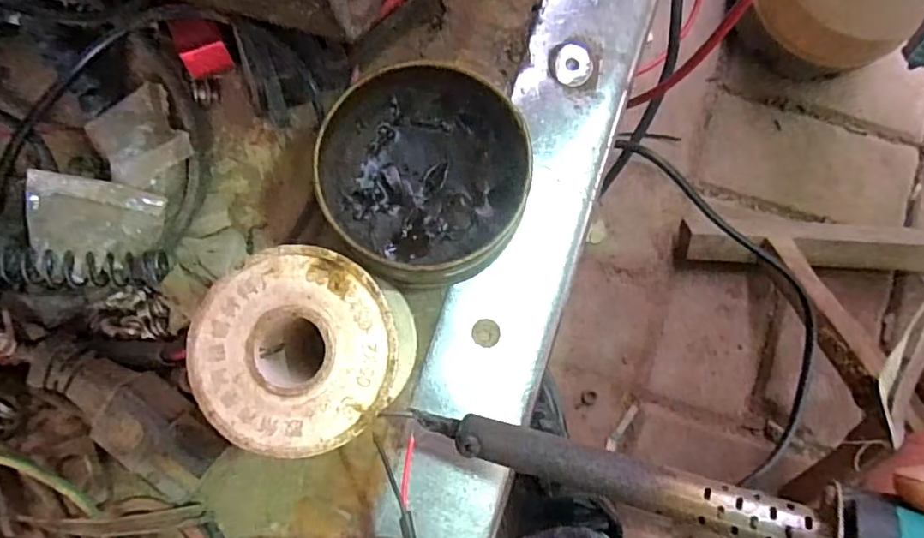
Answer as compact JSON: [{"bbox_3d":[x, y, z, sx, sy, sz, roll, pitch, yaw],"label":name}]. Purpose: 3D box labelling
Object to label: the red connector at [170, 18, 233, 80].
[{"bbox_3d":[-0.088,-0.075,0.193,0.015,0.009,0.017,-24,85,-3],"label":"red connector"}]

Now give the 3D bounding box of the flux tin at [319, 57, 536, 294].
[{"bbox_3d":[-0.012,-0.032,0.183,0.067,0.040,0.068,0,84,-1],"label":"flux tin"}]

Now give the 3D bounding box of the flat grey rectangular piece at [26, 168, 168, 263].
[{"bbox_3d":[-0.120,-0.016,0.186,0.037,0.010,0.025,8,87,-7],"label":"flat grey rectangular piece"}]

